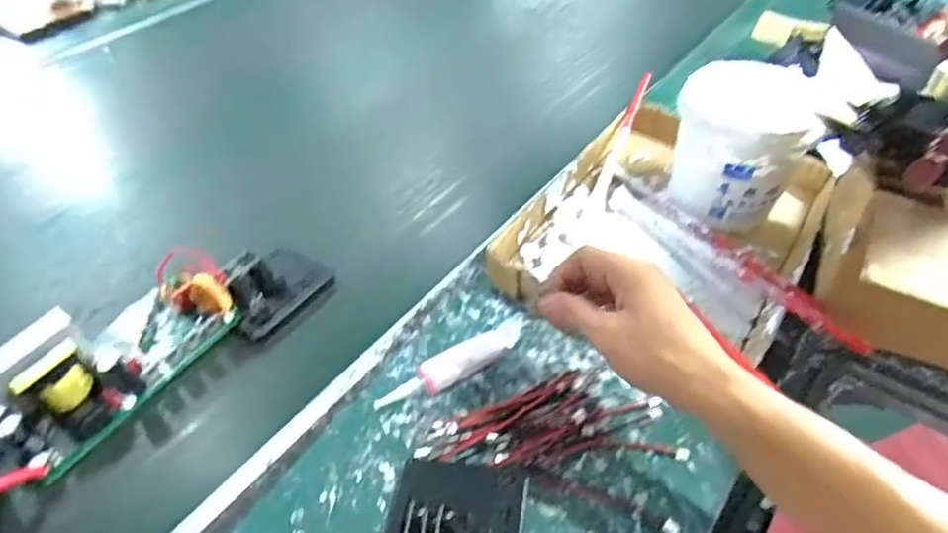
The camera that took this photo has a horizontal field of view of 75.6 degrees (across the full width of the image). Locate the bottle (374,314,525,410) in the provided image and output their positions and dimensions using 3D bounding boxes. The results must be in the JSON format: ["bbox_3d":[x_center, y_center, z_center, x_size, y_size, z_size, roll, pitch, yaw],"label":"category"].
[{"bbox_3d":[-0.010,0.077,0.482,0.137,0.023,0.029,-29,50,-24],"label":"bottle"}]

